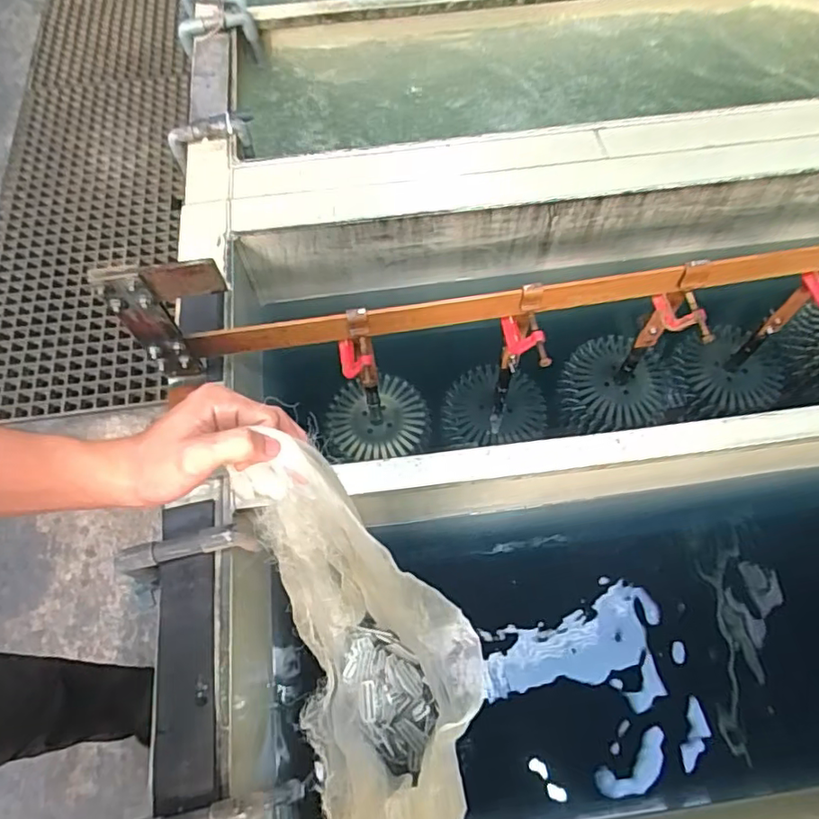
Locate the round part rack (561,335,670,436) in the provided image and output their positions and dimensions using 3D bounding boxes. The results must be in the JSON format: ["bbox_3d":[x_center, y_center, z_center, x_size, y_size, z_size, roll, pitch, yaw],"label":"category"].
[{"bbox_3d":[0.433,-0.061,1.247,0.228,0.061,0.194,-7,64,-2],"label":"round part rack"}]

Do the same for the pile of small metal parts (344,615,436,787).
[{"bbox_3d":[-0.029,0.456,0.939,0.114,0.044,0.216,-25,66,-10],"label":"pile of small metal parts"}]

